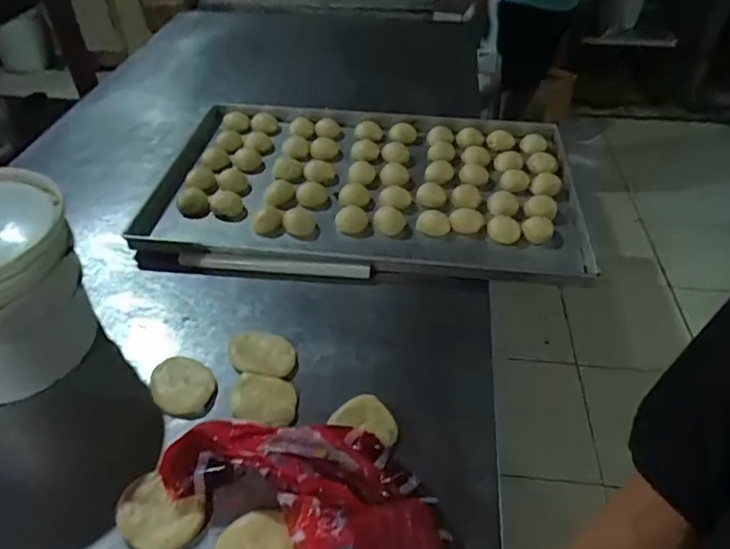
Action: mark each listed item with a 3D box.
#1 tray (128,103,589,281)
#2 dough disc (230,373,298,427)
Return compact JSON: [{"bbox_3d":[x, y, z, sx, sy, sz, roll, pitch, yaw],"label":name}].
[{"bbox_3d":[0.000,-0.169,0.962,0.736,0.062,0.455,5,44,6],"label":"tray"},{"bbox_3d":[-0.120,0.145,0.642,0.079,0.020,0.071,4,43,5],"label":"dough disc"}]

